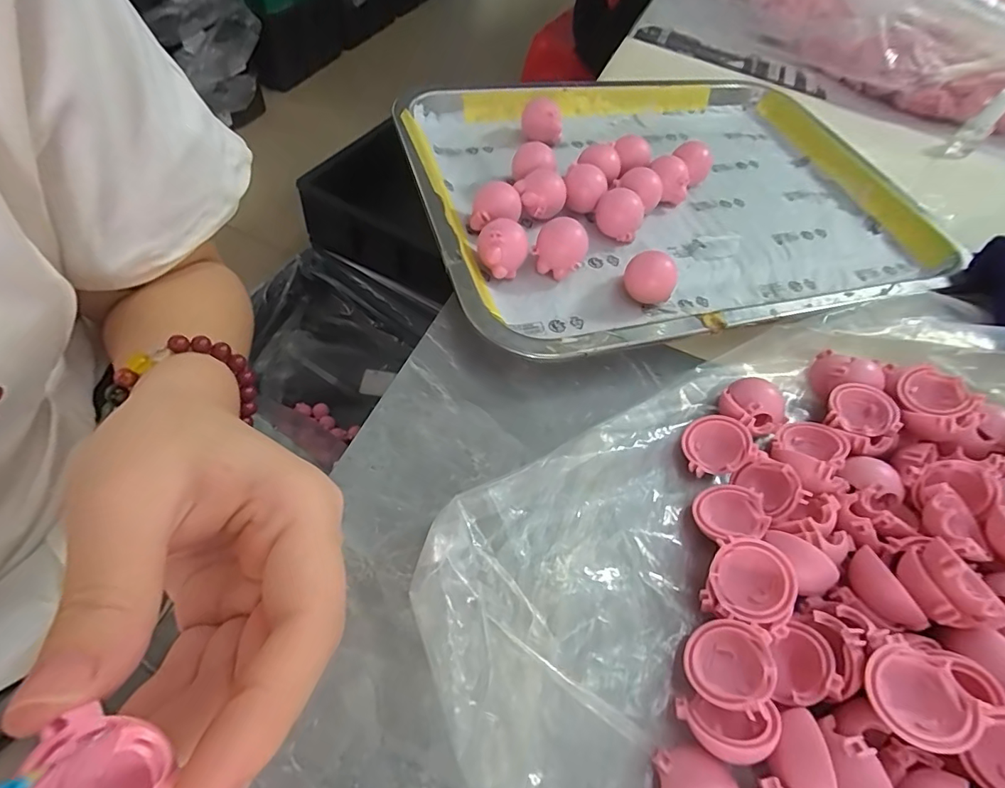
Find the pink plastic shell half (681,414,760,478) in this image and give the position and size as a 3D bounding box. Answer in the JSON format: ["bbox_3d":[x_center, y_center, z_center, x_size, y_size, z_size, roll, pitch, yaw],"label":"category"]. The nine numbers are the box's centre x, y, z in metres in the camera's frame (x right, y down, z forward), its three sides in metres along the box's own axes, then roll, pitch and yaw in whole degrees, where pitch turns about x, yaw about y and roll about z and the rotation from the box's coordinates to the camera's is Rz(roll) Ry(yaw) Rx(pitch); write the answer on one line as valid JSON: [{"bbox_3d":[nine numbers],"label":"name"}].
[{"bbox_3d":[0.101,0.023,0.231,0.030,0.009,0.030,-12,61,22],"label":"pink plastic shell half"}]

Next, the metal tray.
[{"bbox_3d":[0.125,-0.155,0.343,0.367,0.030,0.272,-12,60,-16],"label":"metal tray"}]

